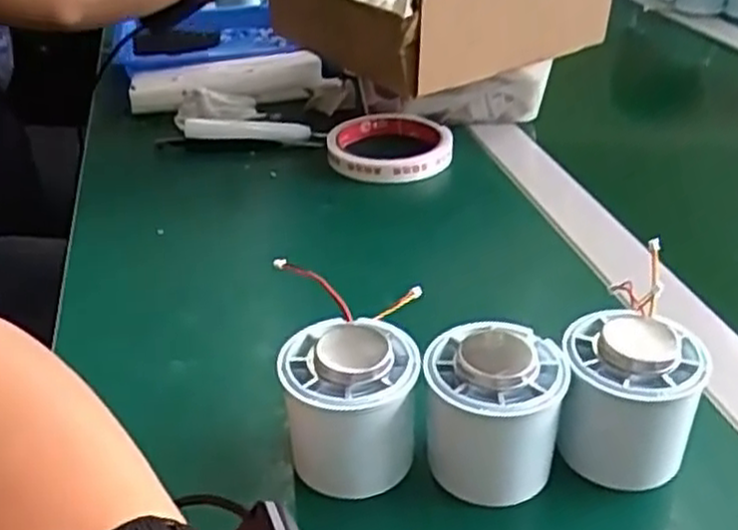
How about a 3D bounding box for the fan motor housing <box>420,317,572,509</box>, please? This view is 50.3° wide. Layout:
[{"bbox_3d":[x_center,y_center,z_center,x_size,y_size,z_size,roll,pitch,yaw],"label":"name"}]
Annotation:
[{"bbox_3d":[0.050,0.057,0.315,0.054,0.057,0.054,1,32,2],"label":"fan motor housing"}]

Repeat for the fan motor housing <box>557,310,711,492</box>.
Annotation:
[{"bbox_3d":[0.105,0.053,0.317,0.054,0.055,0.050,10,33,16],"label":"fan motor housing"}]

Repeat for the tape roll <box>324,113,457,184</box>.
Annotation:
[{"bbox_3d":[0.015,-0.092,0.593,0.091,0.014,0.090,-1,32,0],"label":"tape roll"}]

